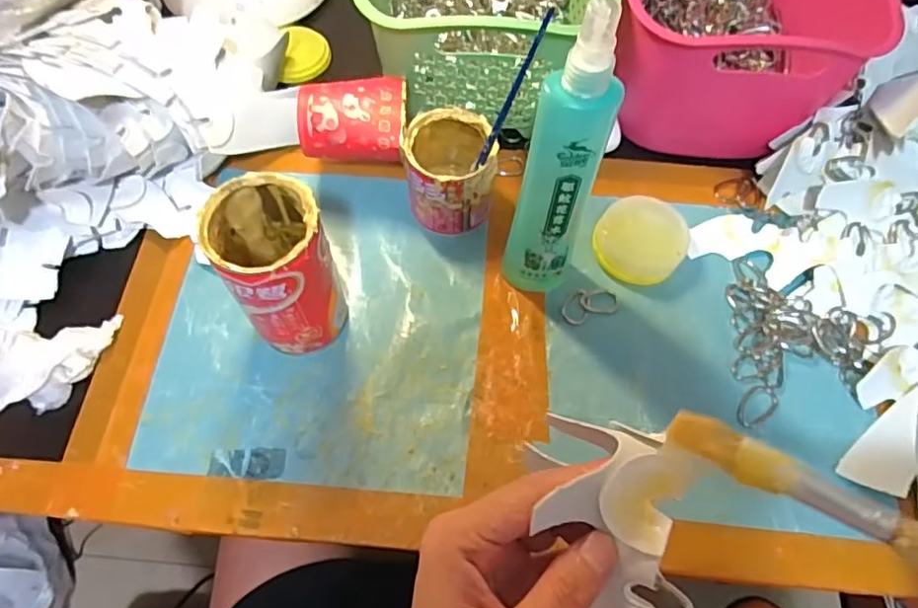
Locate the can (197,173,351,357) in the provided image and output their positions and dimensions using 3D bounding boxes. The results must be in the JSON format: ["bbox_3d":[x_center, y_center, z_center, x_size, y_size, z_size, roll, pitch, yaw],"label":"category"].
[{"bbox_3d":[-0.113,-0.020,0.375,0.061,0.120,0.065,1,63,-2],"label":"can"}]

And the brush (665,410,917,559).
[{"bbox_3d":[0.174,0.088,0.146,0.248,0.014,0.013,25,64,31],"label":"brush"}]

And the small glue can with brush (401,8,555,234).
[{"bbox_3d":[0.003,-0.117,0.408,0.083,0.152,0.063,11,64,3],"label":"small glue can with brush"}]

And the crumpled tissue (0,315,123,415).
[{"bbox_3d":[-0.280,0.037,0.402,0.051,0.024,0.079,14,64,5],"label":"crumpled tissue"}]

